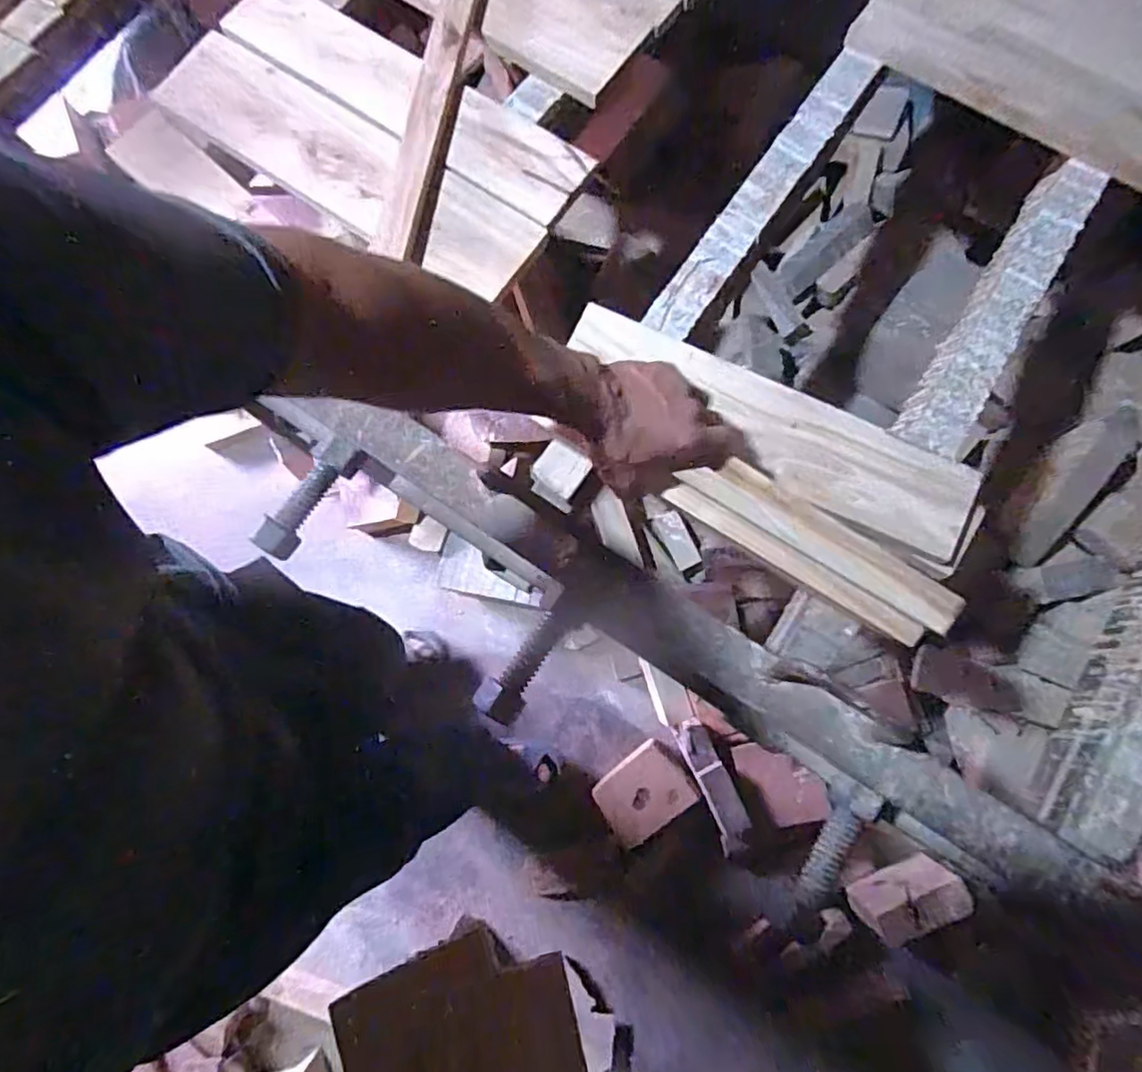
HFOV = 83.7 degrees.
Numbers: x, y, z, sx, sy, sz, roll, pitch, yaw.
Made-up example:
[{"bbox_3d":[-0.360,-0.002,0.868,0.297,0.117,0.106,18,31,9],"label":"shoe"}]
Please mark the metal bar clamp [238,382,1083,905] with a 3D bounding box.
[{"bbox_3d":[0.043,0.131,0.601,0.785,0.089,0.182,34,80,8],"label":"metal bar clamp"}]

